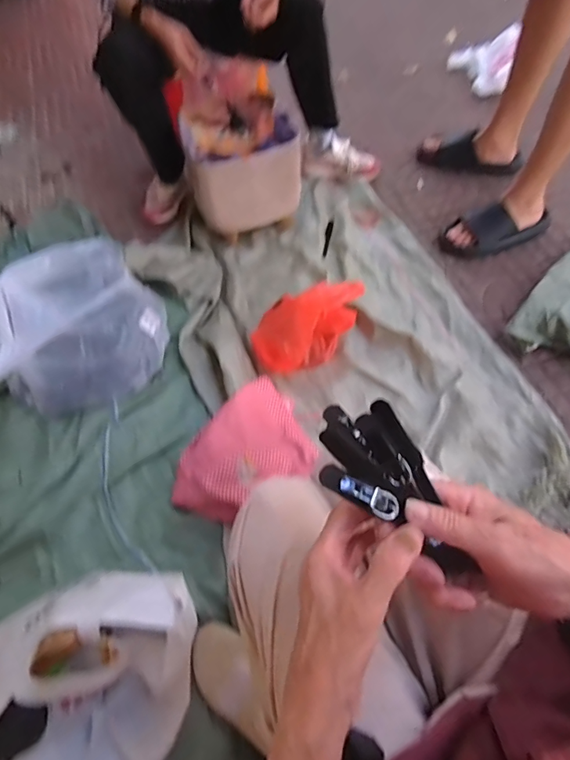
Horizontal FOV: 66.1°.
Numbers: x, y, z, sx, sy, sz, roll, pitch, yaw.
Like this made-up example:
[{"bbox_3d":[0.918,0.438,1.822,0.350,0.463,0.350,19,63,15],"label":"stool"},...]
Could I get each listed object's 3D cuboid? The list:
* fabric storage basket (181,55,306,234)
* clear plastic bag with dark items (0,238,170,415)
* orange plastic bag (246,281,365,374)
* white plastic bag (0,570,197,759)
[{"bbox_3d":[-0.112,-0.582,1.102,0.252,0.217,0.349,-10,60,-1],"label":"fabric storage basket"},{"bbox_3d":[-0.485,-0.091,0.928,0.450,0.171,0.314,-33,65,-13],"label":"clear plastic bag with dark items"},{"bbox_3d":[0.050,-0.102,0.924,0.237,0.153,0.117,-15,62,-4],"label":"orange plastic bag"},{"bbox_3d":[-0.257,0.415,0.608,0.277,0.254,0.281,-32,65,-13],"label":"white plastic bag"}]

